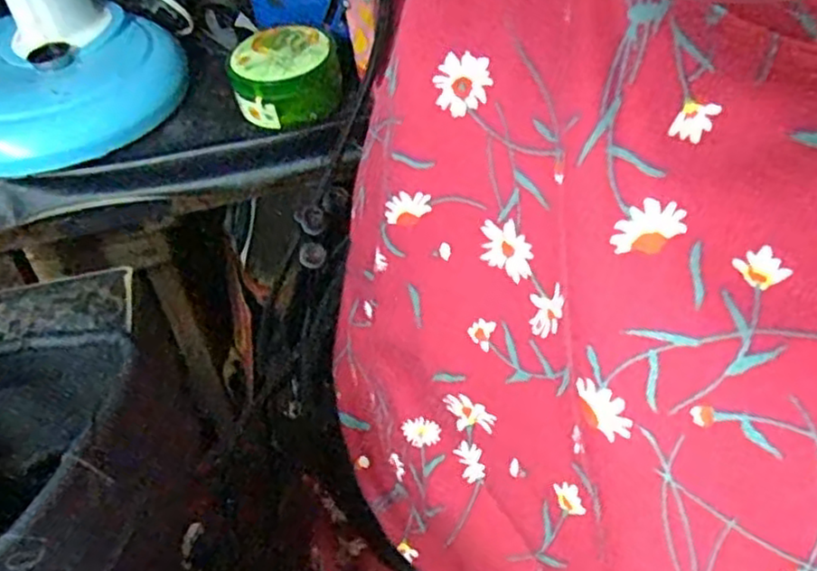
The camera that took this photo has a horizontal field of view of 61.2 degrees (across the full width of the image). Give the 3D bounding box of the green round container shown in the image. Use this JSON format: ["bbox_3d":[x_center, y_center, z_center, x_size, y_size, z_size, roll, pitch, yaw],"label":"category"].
[{"bbox_3d":[-0.118,-0.198,0.662,0.101,0.070,0.080,-12,42,-8],"label":"green round container"}]

